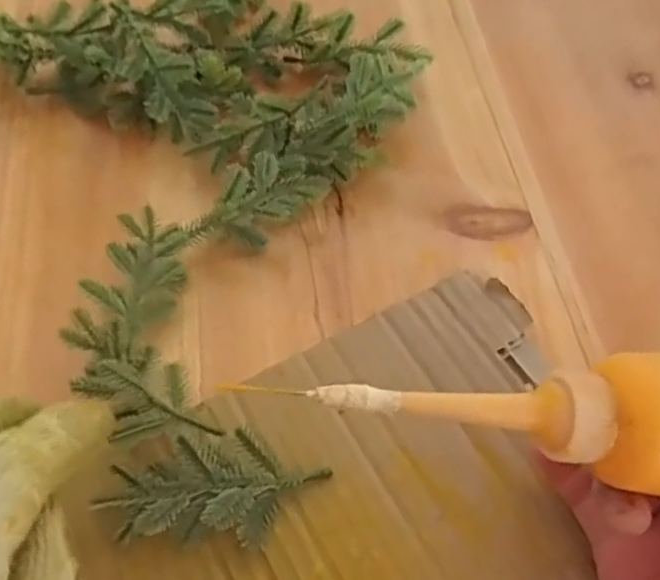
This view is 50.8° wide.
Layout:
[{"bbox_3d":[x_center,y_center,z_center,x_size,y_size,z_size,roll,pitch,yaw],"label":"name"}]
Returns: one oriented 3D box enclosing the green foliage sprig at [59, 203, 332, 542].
[{"bbox_3d":[-0.071,0.031,0.309,0.077,0.029,0.167,-19,58,-14],"label":"green foliage sprig"}]

